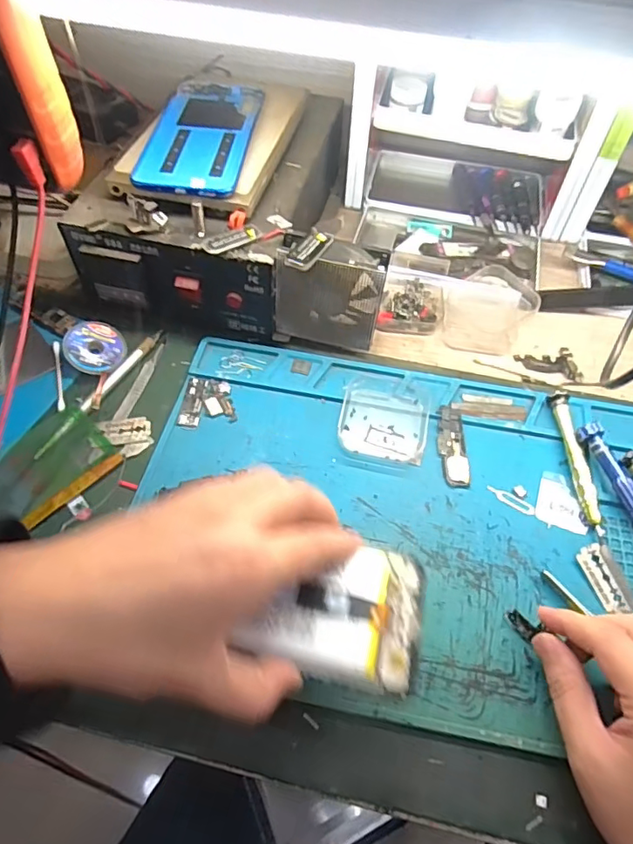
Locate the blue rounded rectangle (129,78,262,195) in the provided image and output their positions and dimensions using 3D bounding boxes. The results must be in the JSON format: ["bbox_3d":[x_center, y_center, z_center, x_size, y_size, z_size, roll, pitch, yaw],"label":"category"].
[{"bbox_3d":[-0.091,-0.232,0.431,0.078,0.009,0.168,6,55,0],"label":"blue rounded rectangle"}]

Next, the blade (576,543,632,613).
[{"bbox_3d":[0.185,0.098,0.336,0.025,0.004,0.042,-17,65,-6],"label":"blade"}]

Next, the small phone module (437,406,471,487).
[{"bbox_3d":[0.099,0.016,0.390,0.020,0.004,0.066,1,56,-1],"label":"small phone module"}]

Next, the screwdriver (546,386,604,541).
[{"bbox_3d":[0.185,0.026,0.380,0.012,0.015,0.110,0,56,-1],"label":"screwdriver"}]

